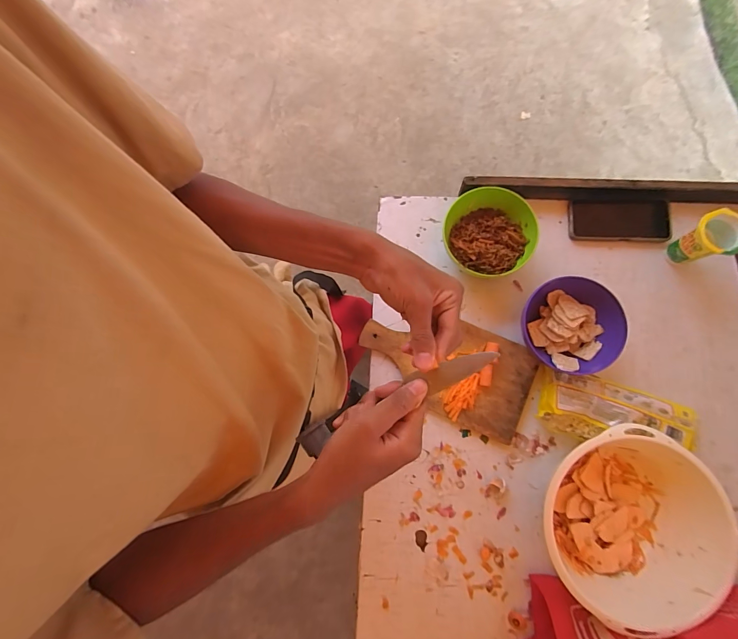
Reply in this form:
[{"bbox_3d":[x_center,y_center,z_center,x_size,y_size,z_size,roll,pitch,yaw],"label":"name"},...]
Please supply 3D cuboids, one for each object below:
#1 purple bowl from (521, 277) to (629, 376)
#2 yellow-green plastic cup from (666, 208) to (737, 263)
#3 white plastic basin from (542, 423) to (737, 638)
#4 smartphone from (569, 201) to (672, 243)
[{"bbox_3d":[0.326,0.009,0.575,0.139,0.076,0.142,-1,81,3],"label":"purple bowl"},{"bbox_3d":[0.543,-0.126,0.578,0.061,0.097,0.070,-22,80,-1],"label":"yellow-green plastic cup"},{"bbox_3d":[0.363,0.291,0.517,0.223,0.114,0.237,-1,81,3],"label":"white plastic basin"},{"bbox_3d":[0.444,-0.176,0.629,0.165,0.012,0.076,3,80,9],"label":"smartphone"}]

